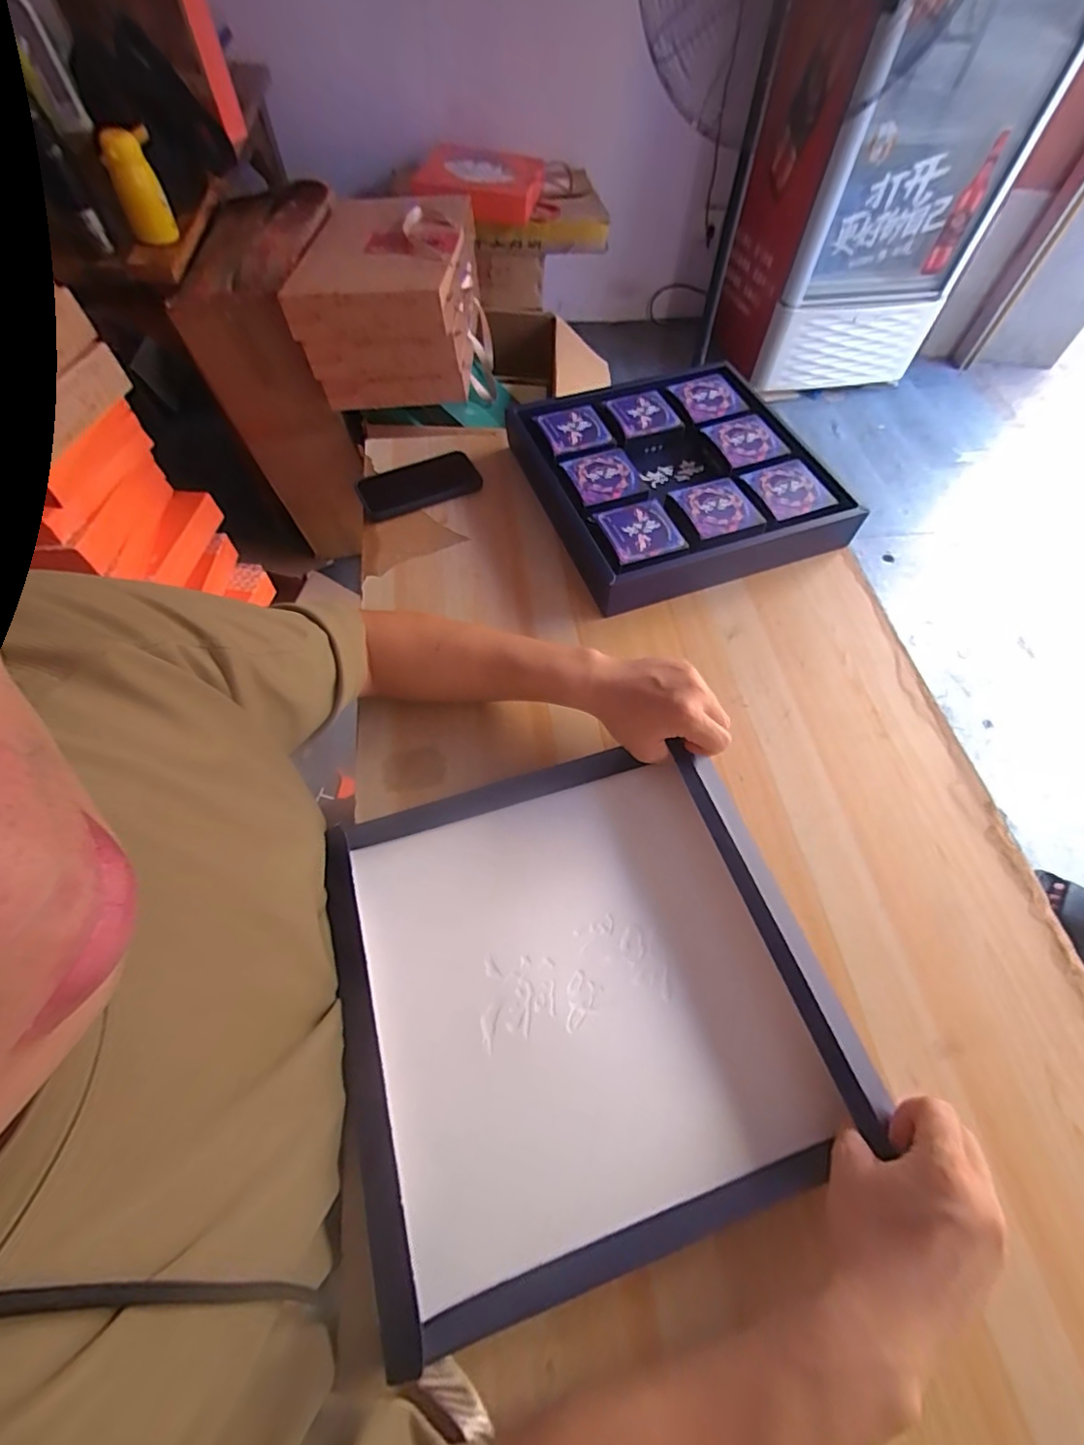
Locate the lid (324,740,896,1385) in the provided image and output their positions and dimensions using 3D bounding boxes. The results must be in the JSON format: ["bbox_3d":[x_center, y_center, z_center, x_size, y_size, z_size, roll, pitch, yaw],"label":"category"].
[{"bbox_3d":[0.024,0.201,0.433,0.352,0.049,0.338,-14,62,-11],"label":"lid"}]

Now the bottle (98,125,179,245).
[{"bbox_3d":[-0.713,-0.943,0.977,0.084,0.164,0.060,-13,62,-11],"label":"bottle"}]

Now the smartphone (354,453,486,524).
[{"bbox_3d":[-0.160,-0.312,0.722,0.160,0.015,0.068,-23,78,-15],"label":"smartphone"}]

